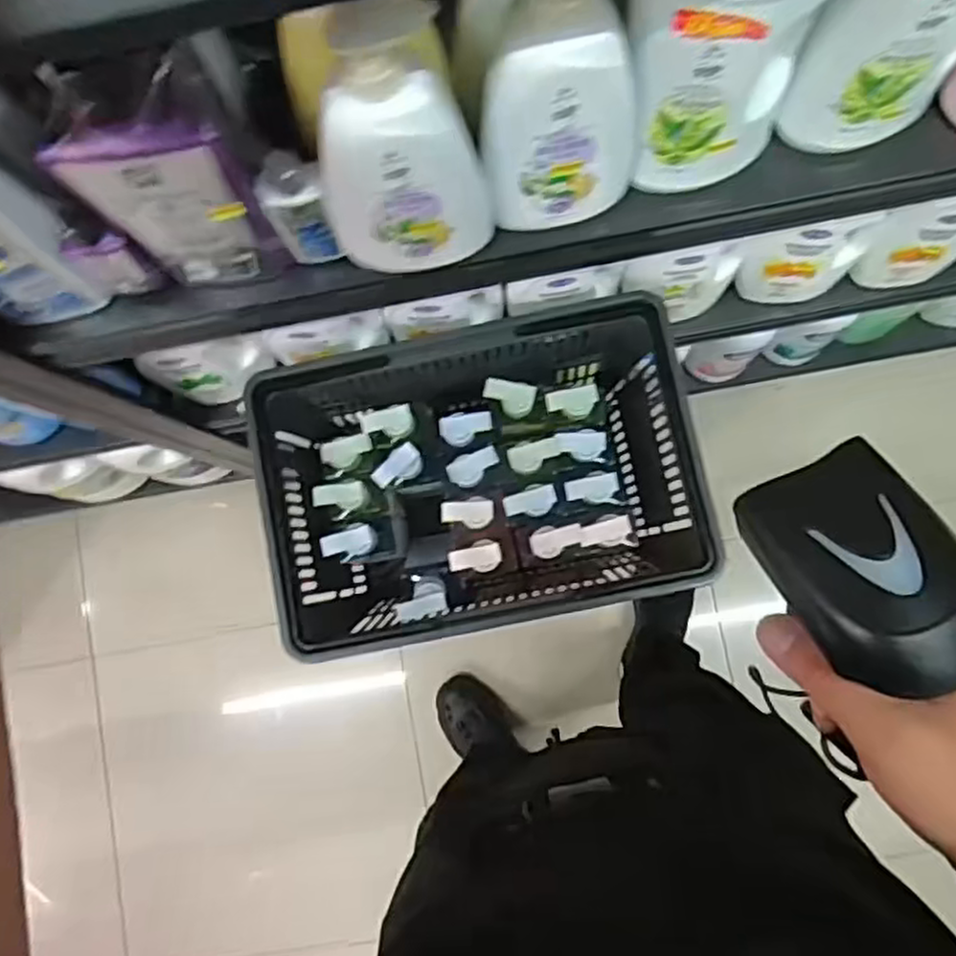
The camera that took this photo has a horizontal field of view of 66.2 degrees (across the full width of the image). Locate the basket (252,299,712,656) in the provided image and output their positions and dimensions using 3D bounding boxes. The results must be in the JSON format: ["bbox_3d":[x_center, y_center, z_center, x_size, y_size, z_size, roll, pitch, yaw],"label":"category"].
[{"bbox_3d":[0.006,0.008,0.909,0.465,0.259,0.327,-12,83,2],"label":"basket"}]

